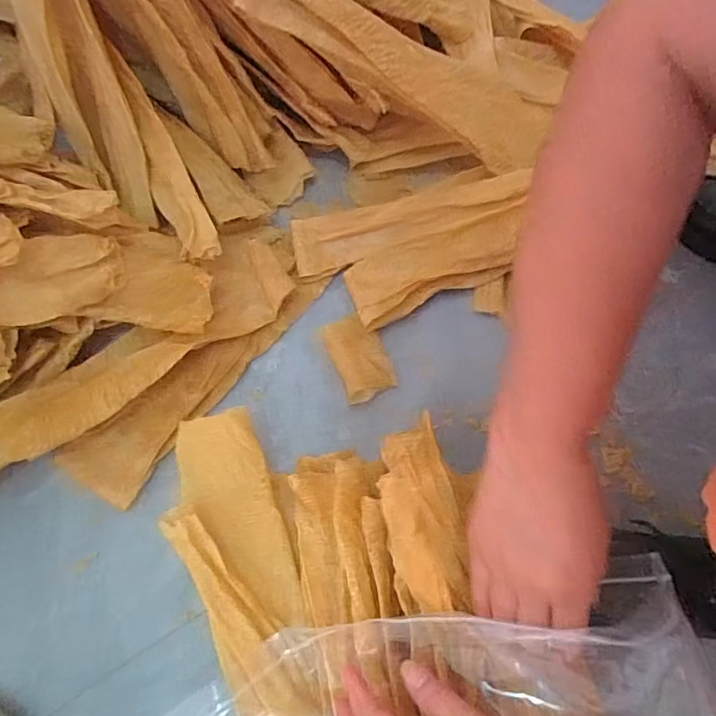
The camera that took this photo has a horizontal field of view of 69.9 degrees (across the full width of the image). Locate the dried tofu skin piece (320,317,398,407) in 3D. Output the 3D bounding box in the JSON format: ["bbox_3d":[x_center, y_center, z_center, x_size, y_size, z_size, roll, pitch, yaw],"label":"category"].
[{"bbox_3d":[0.002,-0.001,0.525,0.058,0.011,0.087,-16,73,-27],"label":"dried tofu skin piece"}]

